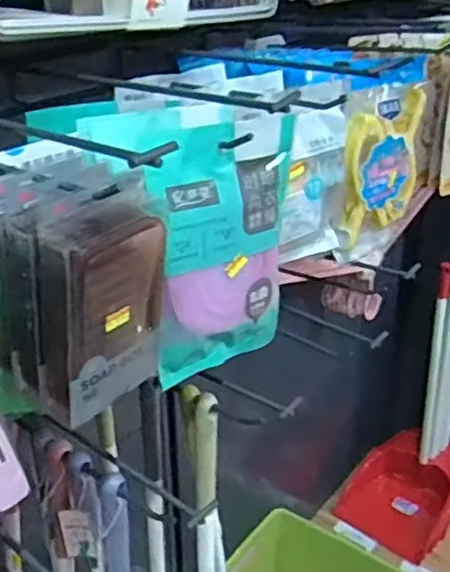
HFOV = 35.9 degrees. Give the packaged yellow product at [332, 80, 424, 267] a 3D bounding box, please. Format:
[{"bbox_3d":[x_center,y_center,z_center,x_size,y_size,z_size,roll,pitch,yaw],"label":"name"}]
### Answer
[{"bbox_3d":[0.182,-0.128,0.814,0.036,0.206,0.125,22,35,35],"label":"packaged yellow product"}]

